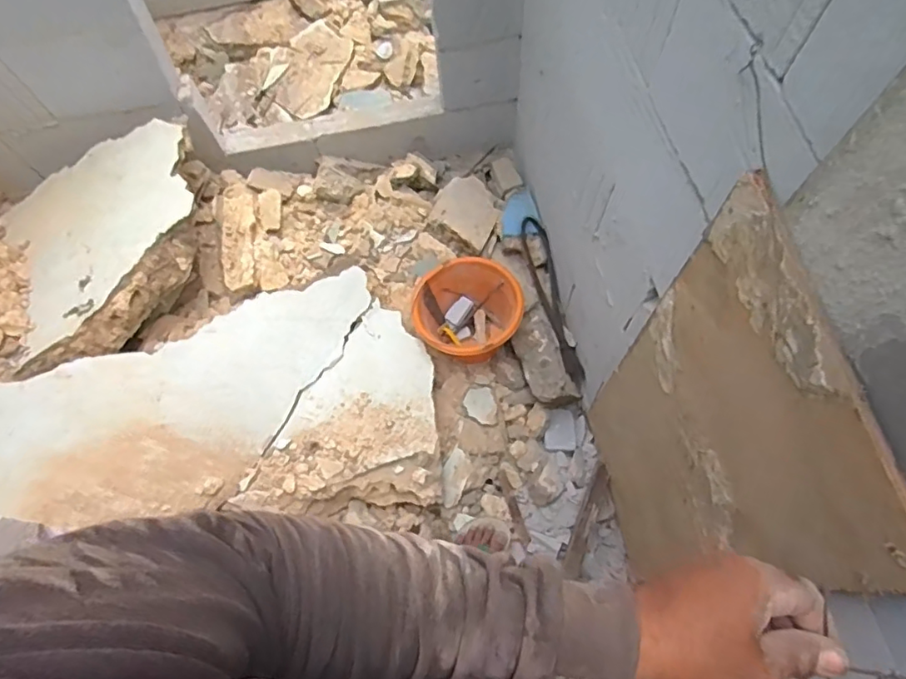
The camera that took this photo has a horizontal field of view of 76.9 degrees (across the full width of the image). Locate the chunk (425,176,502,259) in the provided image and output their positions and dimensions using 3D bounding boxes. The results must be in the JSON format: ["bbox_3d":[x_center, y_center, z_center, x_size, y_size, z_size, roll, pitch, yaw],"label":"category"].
[{"bbox_3d":[0.032,-0.341,1.518,0.178,0.065,0.213,28,72,14],"label":"chunk"}]

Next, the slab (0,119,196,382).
[{"bbox_3d":[-0.771,-0.218,1.265,0.528,0.106,0.564,-31,59,8],"label":"slab"}]

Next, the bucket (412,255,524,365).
[{"bbox_3d":[0.037,-0.056,1.371,0.247,0.175,0.234,11,69,7],"label":"bucket"}]

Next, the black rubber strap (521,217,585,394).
[{"bbox_3d":[0.250,-0.097,1.444,0.066,0.106,0.434,-13,68,-2],"label":"black rubber strap"}]

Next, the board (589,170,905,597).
[{"bbox_3d":[0.354,0.175,0.902,0.022,0.895,0.385,-12,68,-2],"label":"board"}]

